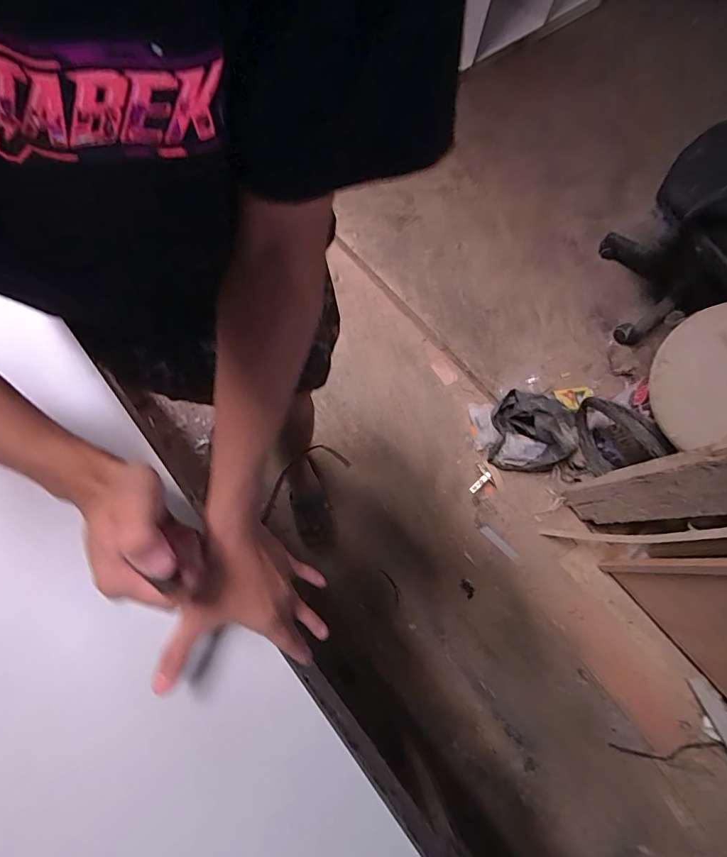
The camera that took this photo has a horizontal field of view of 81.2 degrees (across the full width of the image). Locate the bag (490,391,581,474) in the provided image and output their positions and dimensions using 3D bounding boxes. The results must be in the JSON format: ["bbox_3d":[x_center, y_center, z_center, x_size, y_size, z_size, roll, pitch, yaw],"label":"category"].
[{"bbox_3d":[0.519,0.019,1.287,0.235,0.153,0.216,5,73,-3],"label":"bag"}]

